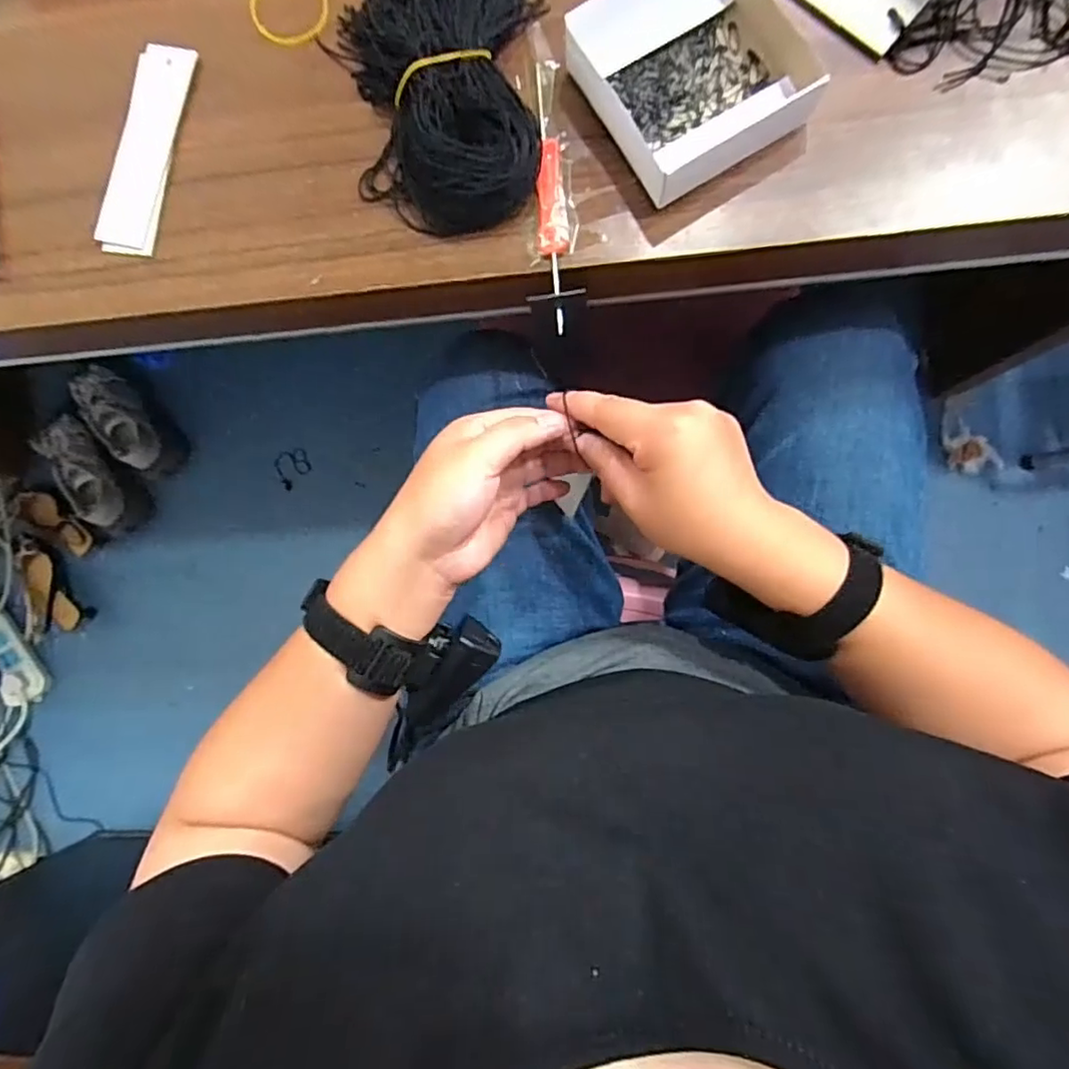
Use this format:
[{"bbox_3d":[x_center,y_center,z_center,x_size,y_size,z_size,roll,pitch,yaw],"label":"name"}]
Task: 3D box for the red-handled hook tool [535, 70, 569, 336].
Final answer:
[{"bbox_3d":[0.010,-0.188,0.335,0.016,0.007,0.153,-1,86,6],"label":"red-handled hook tool"}]

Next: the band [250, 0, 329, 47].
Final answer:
[{"bbox_3d":[-0.150,-0.324,0.368,0.047,0.004,0.058,-33,83,3],"label":"band"}]

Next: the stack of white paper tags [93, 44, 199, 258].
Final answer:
[{"bbox_3d":[-0.234,-0.232,0.363,0.034,0.005,0.127,11,87,-2],"label":"stack of white paper tags"}]

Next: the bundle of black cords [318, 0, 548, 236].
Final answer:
[{"bbox_3d":[-0.059,-0.258,0.336,0.124,0.035,0.173,1,86,7],"label":"bundle of black cords"}]

